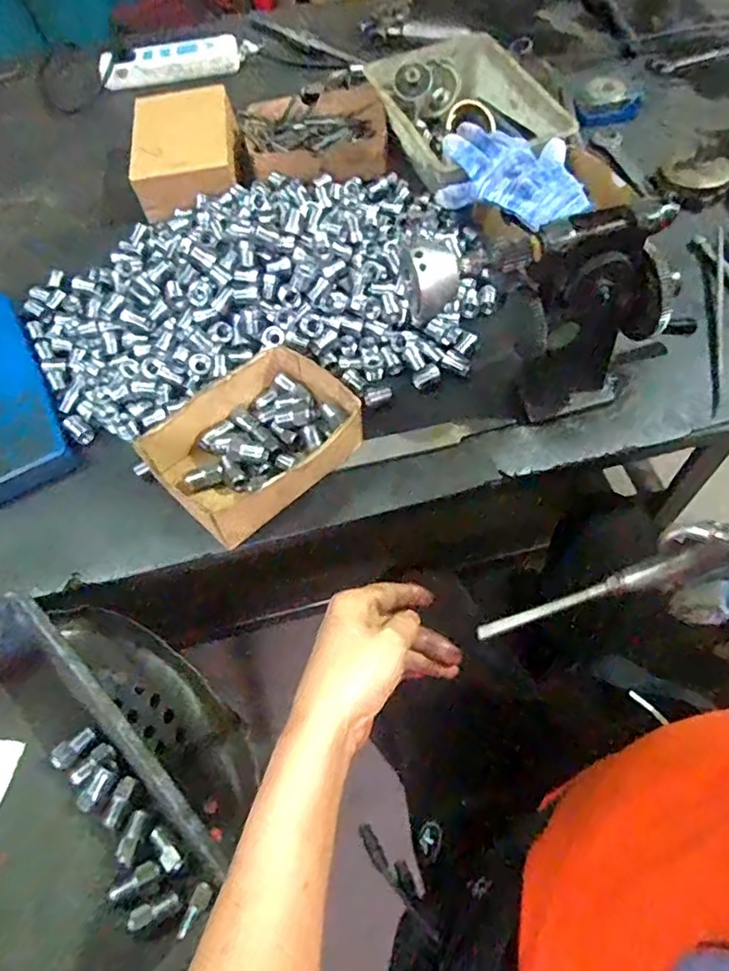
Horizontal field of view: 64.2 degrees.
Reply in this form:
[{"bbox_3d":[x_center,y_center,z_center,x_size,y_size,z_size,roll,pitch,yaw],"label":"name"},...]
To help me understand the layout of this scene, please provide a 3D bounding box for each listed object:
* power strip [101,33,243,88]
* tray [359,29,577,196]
[{"bbox_3d":[-0.293,-0.639,0.876,0.209,0.033,0.047,-11,61,-3],"label":"power strip"},{"bbox_3d":[0.118,-0.455,0.710,0.171,0.053,0.256,-19,61,-7],"label":"tray"}]

